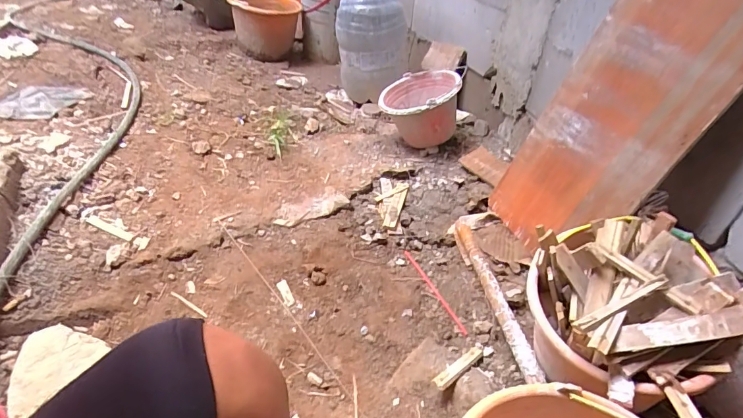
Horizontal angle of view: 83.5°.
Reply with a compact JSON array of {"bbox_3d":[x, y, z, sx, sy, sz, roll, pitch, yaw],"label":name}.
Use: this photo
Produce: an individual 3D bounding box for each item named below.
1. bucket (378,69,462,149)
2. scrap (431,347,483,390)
[{"bbox_3d":[0.165,-0.301,1.294,0.242,0.184,0.275,-14,33,13],"label":"bucket"},{"bbox_3d":[0.159,0.283,0.751,0.026,0.016,0.153,37,30,30],"label":"scrap"}]

